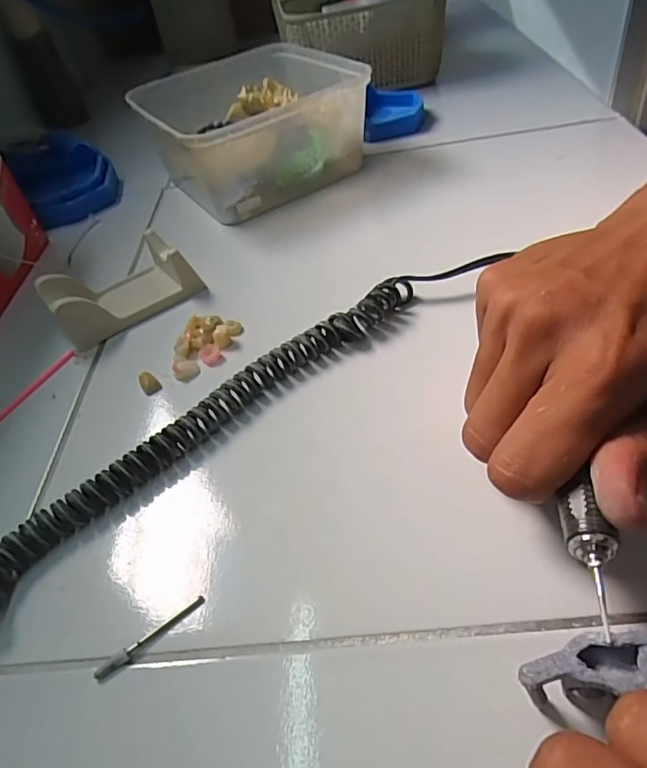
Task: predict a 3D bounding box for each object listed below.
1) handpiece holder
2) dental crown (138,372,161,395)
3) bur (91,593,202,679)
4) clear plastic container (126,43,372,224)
[{"bbox_3d":[-0.132,-0.064,0.343,0.087,0.026,0.050,-37,50,-23],"label":"handpiece holder"},{"bbox_3d":[-0.097,-0.001,0.297,0.010,0.009,0.011,-29,47,-16],"label":"dental crown"},{"bbox_3d":[-0.065,0.096,0.204,0.044,0.005,0.006,-33,49,-19],"label":"bur"},{"bbox_3d":[-0.063,-0.218,0.456,0.162,0.068,0.167,-33,48,-19],"label":"clear plastic container"}]

